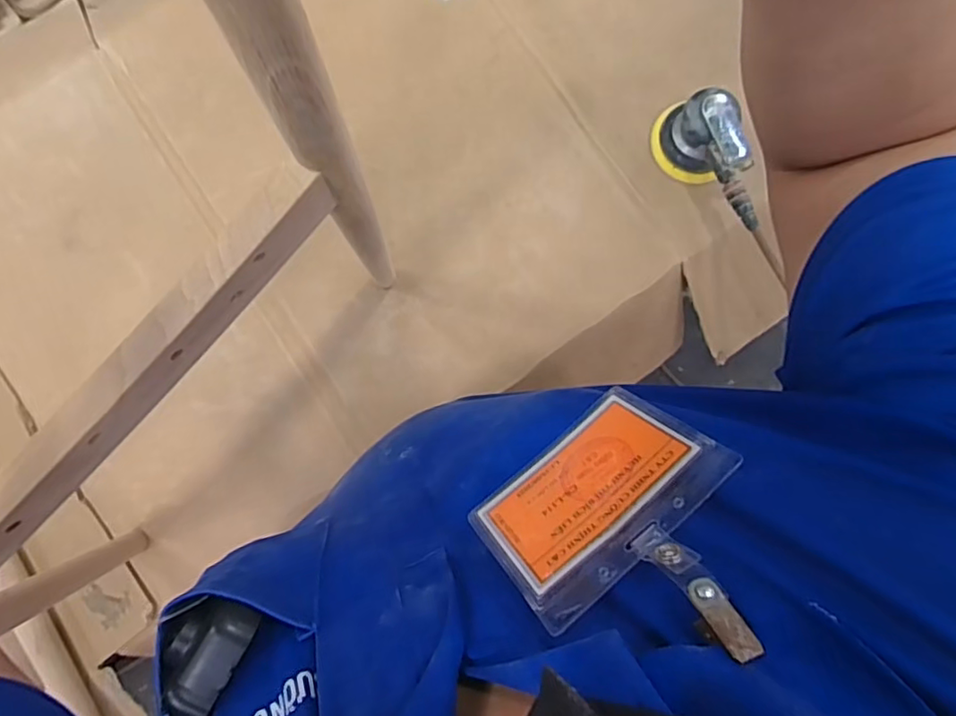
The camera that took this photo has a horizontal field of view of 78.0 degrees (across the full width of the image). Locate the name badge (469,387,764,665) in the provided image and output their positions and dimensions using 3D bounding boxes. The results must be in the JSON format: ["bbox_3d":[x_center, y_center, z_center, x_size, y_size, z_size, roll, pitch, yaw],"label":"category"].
[{"bbox_3d":[0.059,0.066,0.241,0.101,0.130,0.005,-39,120,-6],"label":"name badge"}]

